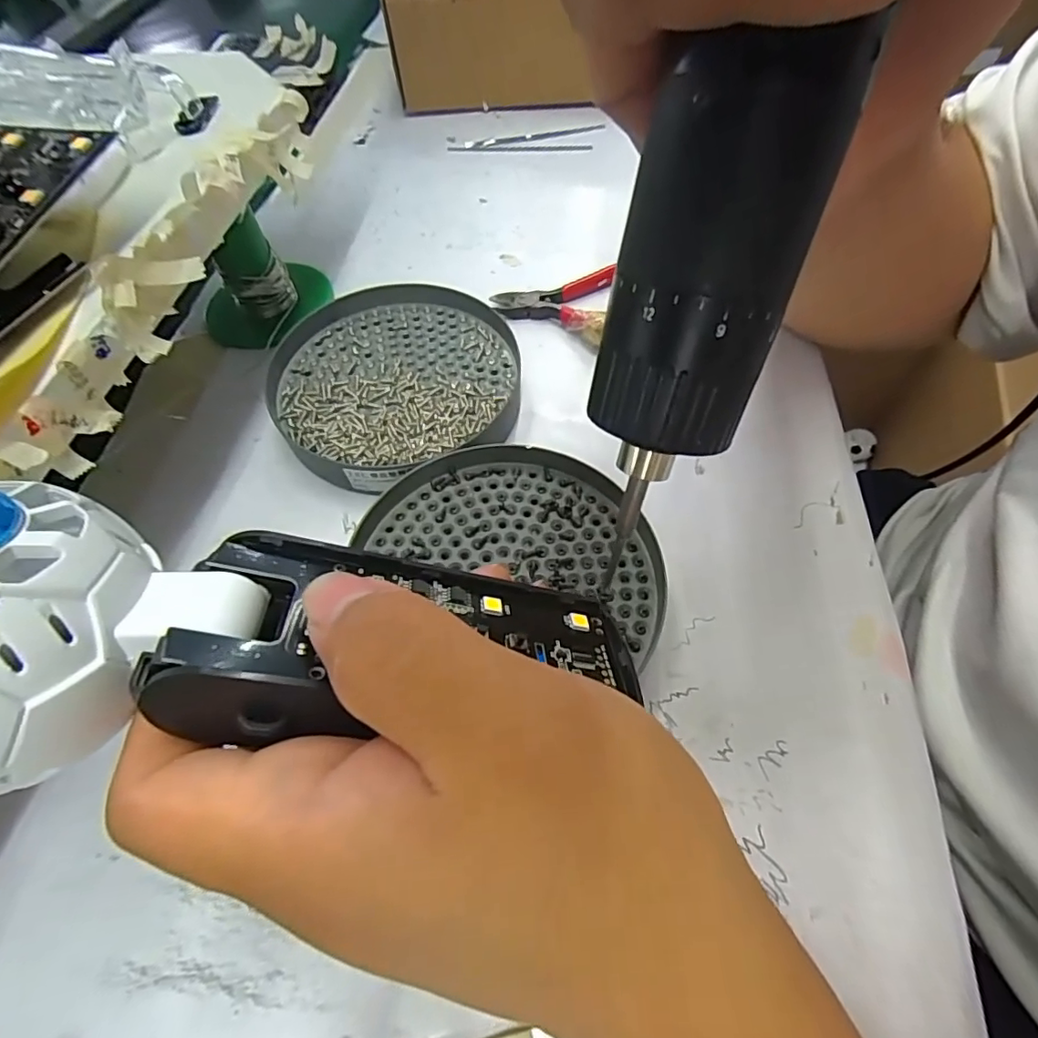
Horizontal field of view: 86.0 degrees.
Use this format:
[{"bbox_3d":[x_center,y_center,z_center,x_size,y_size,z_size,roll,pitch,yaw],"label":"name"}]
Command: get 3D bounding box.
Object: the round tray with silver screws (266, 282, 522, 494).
[{"bbox_3d":[-0.057,-0.066,0.263,0.112,0.020,0.107,0,59,1],"label":"round tray with silver screws"}]

